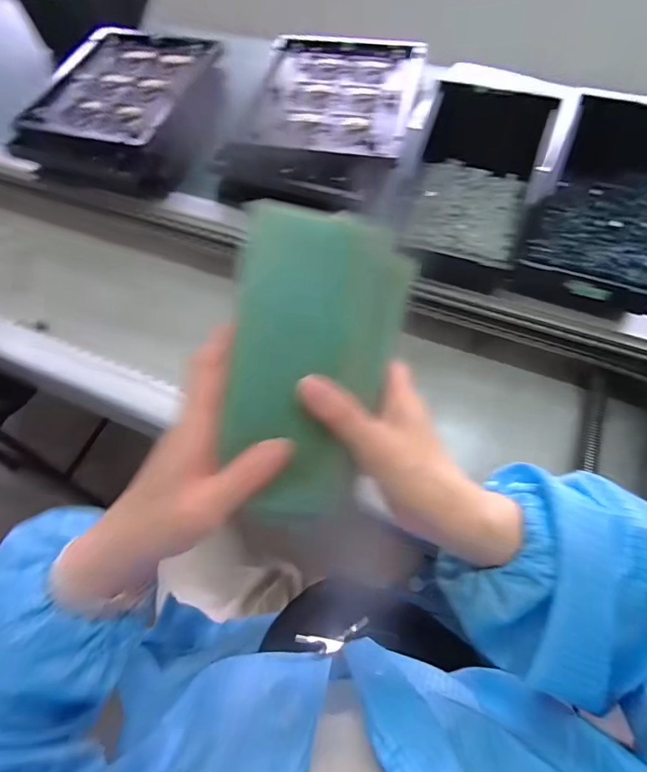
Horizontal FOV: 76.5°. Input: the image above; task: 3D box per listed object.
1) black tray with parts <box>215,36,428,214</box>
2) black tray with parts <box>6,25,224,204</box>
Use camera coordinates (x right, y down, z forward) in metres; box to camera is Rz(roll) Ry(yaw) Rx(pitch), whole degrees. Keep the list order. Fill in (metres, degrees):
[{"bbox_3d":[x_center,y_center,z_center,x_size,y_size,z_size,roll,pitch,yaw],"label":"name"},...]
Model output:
[{"bbox_3d":[-0.001,-0.391,0.602,0.250,0.055,0.335,12,65,9],"label":"black tray with parts"},{"bbox_3d":[-0.311,-0.446,0.661,0.243,0.078,0.283,16,66,11],"label":"black tray with parts"}]

